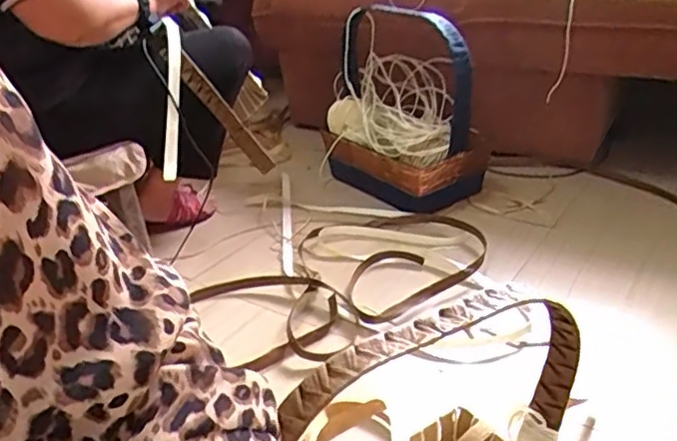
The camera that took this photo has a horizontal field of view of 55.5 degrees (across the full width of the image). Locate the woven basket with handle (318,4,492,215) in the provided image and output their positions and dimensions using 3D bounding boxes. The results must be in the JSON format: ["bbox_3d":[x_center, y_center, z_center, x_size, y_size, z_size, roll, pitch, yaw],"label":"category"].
[{"bbox_3d":[0.182,-0.293,1.680,0.301,0.457,0.449,-17,27,-24],"label":"woven basket with handle"}]

